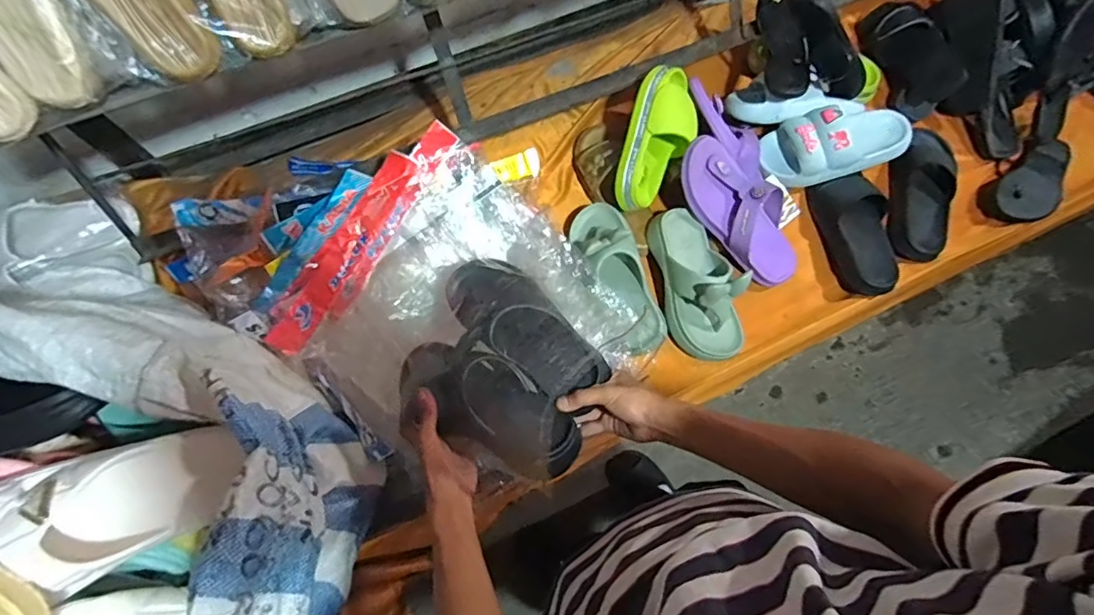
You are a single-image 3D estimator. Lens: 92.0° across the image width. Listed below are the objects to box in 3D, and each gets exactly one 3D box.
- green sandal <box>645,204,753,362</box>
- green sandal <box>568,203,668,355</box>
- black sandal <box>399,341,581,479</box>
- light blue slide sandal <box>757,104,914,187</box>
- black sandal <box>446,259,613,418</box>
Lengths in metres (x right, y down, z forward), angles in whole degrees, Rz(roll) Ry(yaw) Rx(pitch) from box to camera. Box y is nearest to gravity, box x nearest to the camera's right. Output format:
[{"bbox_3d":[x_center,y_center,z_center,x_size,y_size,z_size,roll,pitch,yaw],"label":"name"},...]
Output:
[{"bbox_3d":[0.233,-0.045,0.803,0.105,0.087,0.233,-9,72,-4],"label":"green sandal"},{"bbox_3d":[0.109,-0.055,0.791,0.089,0.082,0.247,-17,73,-7],"label":"green sandal"},{"bbox_3d":[-0.067,0.107,0.603,0.226,0.105,0.104,31,74,8],"label":"black sandal"},{"bbox_3d":[0.491,-0.274,0.876,0.240,0.075,0.111,-8,72,-4],"label":"light blue slide sandal"},{"bbox_3d":[-0.024,0.022,0.638,0.220,0.072,0.094,40,75,13],"label":"black sandal"}]

